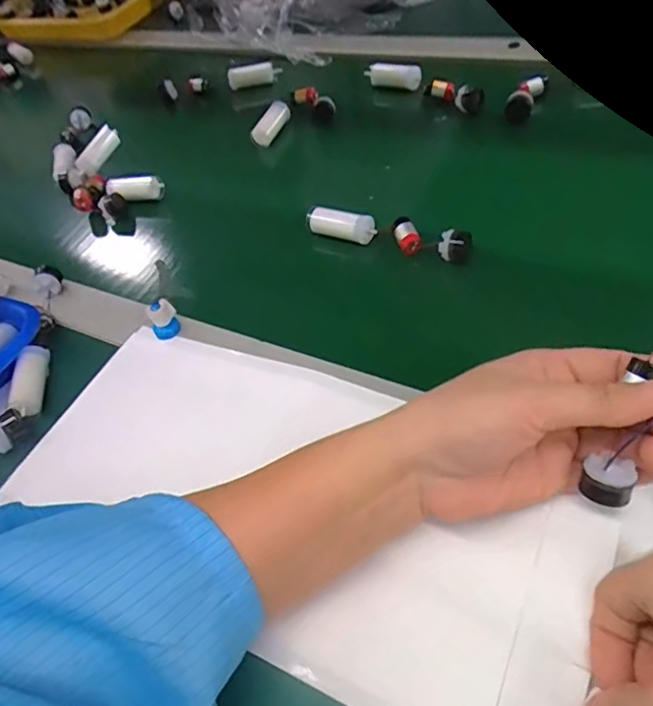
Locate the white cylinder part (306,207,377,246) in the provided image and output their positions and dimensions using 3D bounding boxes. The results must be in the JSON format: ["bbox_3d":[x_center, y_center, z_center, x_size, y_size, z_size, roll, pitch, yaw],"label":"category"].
[{"bbox_3d":[0.013,-0.101,0.455,0.054,0.019,0.018,16,49,22],"label":"white cylinder part"}]

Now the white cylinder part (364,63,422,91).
[{"bbox_3d":[0.070,-0.287,0.599,0.056,0.019,0.019,6,46,13],"label":"white cylinder part"}]

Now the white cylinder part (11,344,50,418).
[{"bbox_3d":[-0.204,0.018,0.399,0.014,0.019,0.057,-12,45,-5],"label":"white cylinder part"}]

